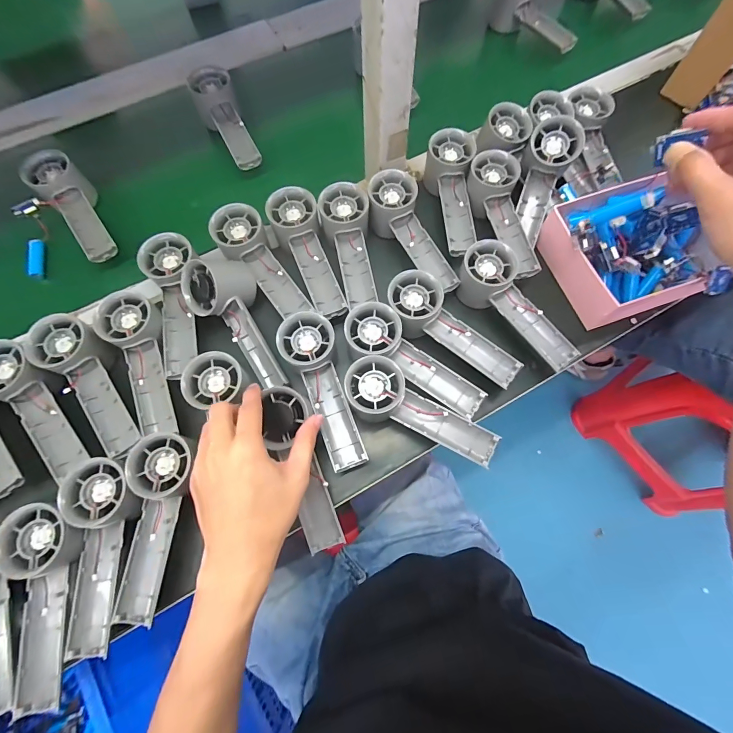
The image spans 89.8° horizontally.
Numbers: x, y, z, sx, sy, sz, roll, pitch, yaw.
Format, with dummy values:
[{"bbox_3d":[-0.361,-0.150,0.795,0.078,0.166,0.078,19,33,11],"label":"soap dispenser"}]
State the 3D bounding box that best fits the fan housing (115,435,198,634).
[{"bbox_3d":[-0.189,0.139,0.322,0.049,0.030,0.155,5,71,1],"label":"fan housing"}]

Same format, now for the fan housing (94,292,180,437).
[{"bbox_3d":[-0.231,-0.005,0.374,0.053,0.037,0.146,-22,73,-7],"label":"fan housing"}]

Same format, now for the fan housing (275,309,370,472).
[{"bbox_3d":[-0.042,0.023,0.371,0.052,0.028,0.158,-20,85,-7],"label":"fan housing"}]

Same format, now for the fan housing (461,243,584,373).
[{"bbox_3d":[0.171,-0.068,0.409,0.057,0.054,0.159,-42,76,-13],"label":"fan housing"}]

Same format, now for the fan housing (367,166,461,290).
[{"bbox_3d":[0.056,-0.155,0.445,0.055,0.051,0.155,-30,86,-10],"label":"fan housing"}]

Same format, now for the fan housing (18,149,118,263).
[{"bbox_3d":[-0.361,-0.192,0.459,0.052,0.041,0.152,-32,87,-10],"label":"fan housing"}]

